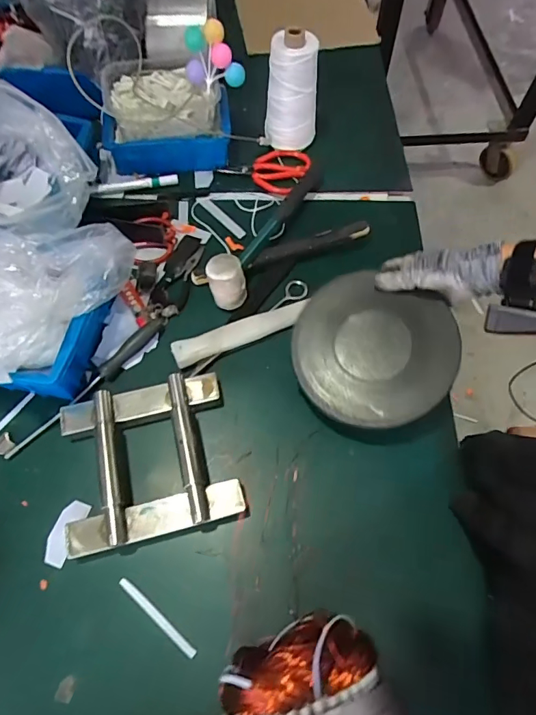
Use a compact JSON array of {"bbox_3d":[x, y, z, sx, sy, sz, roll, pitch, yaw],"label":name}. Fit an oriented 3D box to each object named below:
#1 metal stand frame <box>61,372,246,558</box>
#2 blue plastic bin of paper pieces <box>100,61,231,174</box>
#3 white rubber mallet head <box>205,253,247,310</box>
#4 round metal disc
[{"bbox_3d":[-0.141,0.118,0.531,0.190,0.043,0.170,-13,65,-6],"label":"metal stand frame"},{"bbox_3d":[-0.163,-0.383,0.720,0.196,0.115,0.120,-8,66,-5],"label":"blue plastic bin of paper pieces"},{"bbox_3d":[-0.056,-0.102,0.618,0.050,0.066,0.048,-5,66,-4],"label":"white rubber mallet head"},{"bbox_3d":[0.123,-0.010,0.544,0.190,0.013,0.179,-4,72,13],"label":"round metal disc"}]

